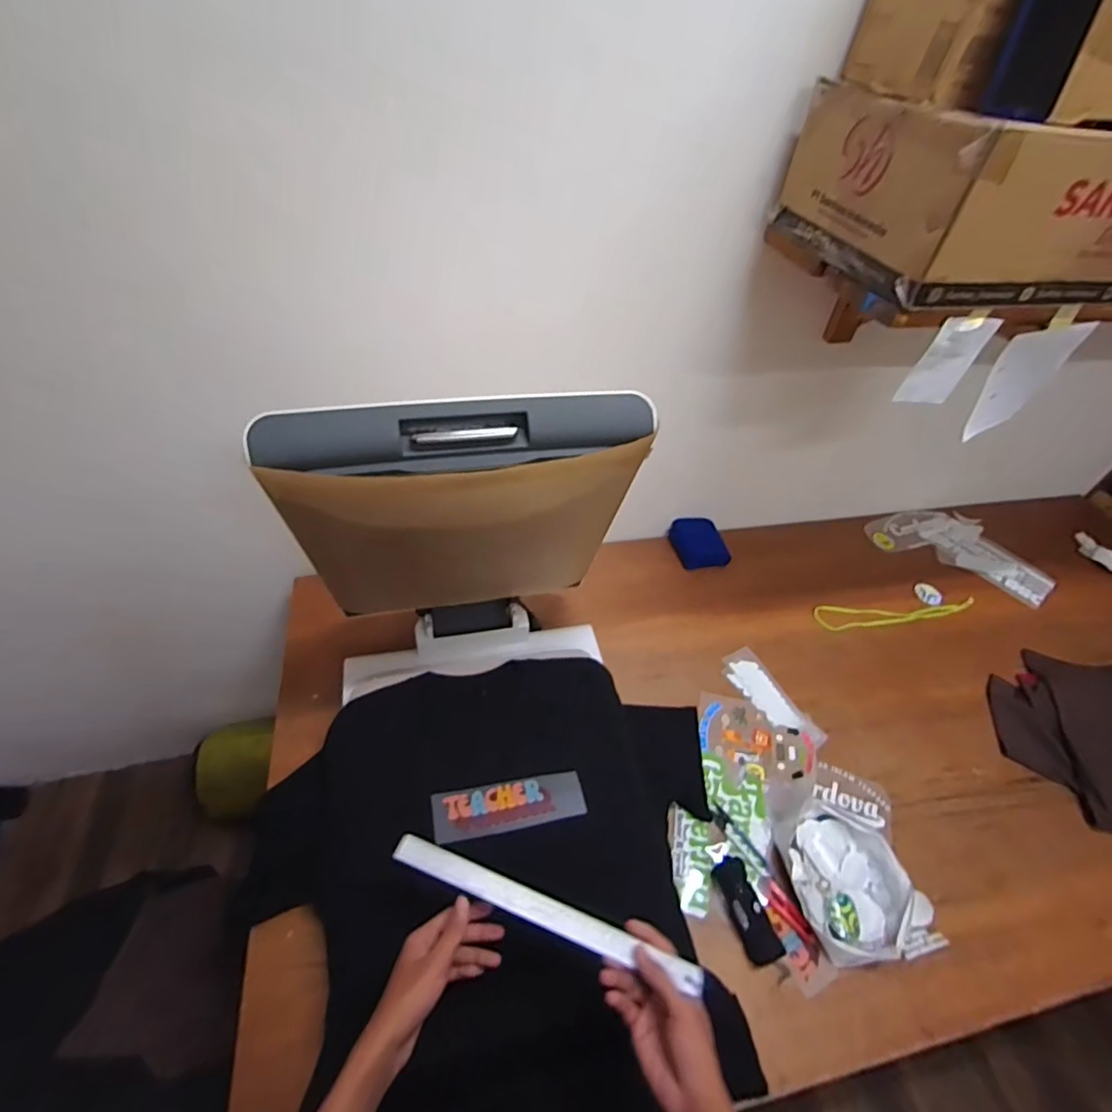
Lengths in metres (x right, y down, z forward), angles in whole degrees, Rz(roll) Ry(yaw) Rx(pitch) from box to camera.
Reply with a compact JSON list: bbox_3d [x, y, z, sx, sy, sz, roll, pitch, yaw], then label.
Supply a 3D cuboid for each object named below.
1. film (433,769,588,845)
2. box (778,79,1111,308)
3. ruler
[{"bbox_3d":[-0.062,0.336,0.746,0.199,0.008,0.061,-6,55,-14],"label":"film"},{"bbox_3d":[0.620,-0.439,0.656,0.588,0.153,0.274,-6,49,-11],"label":"box"},{"bbox_3d":[-0.009,0.369,0.568,0.334,0.009,0.029,23,39,4],"label":"ruler"}]

